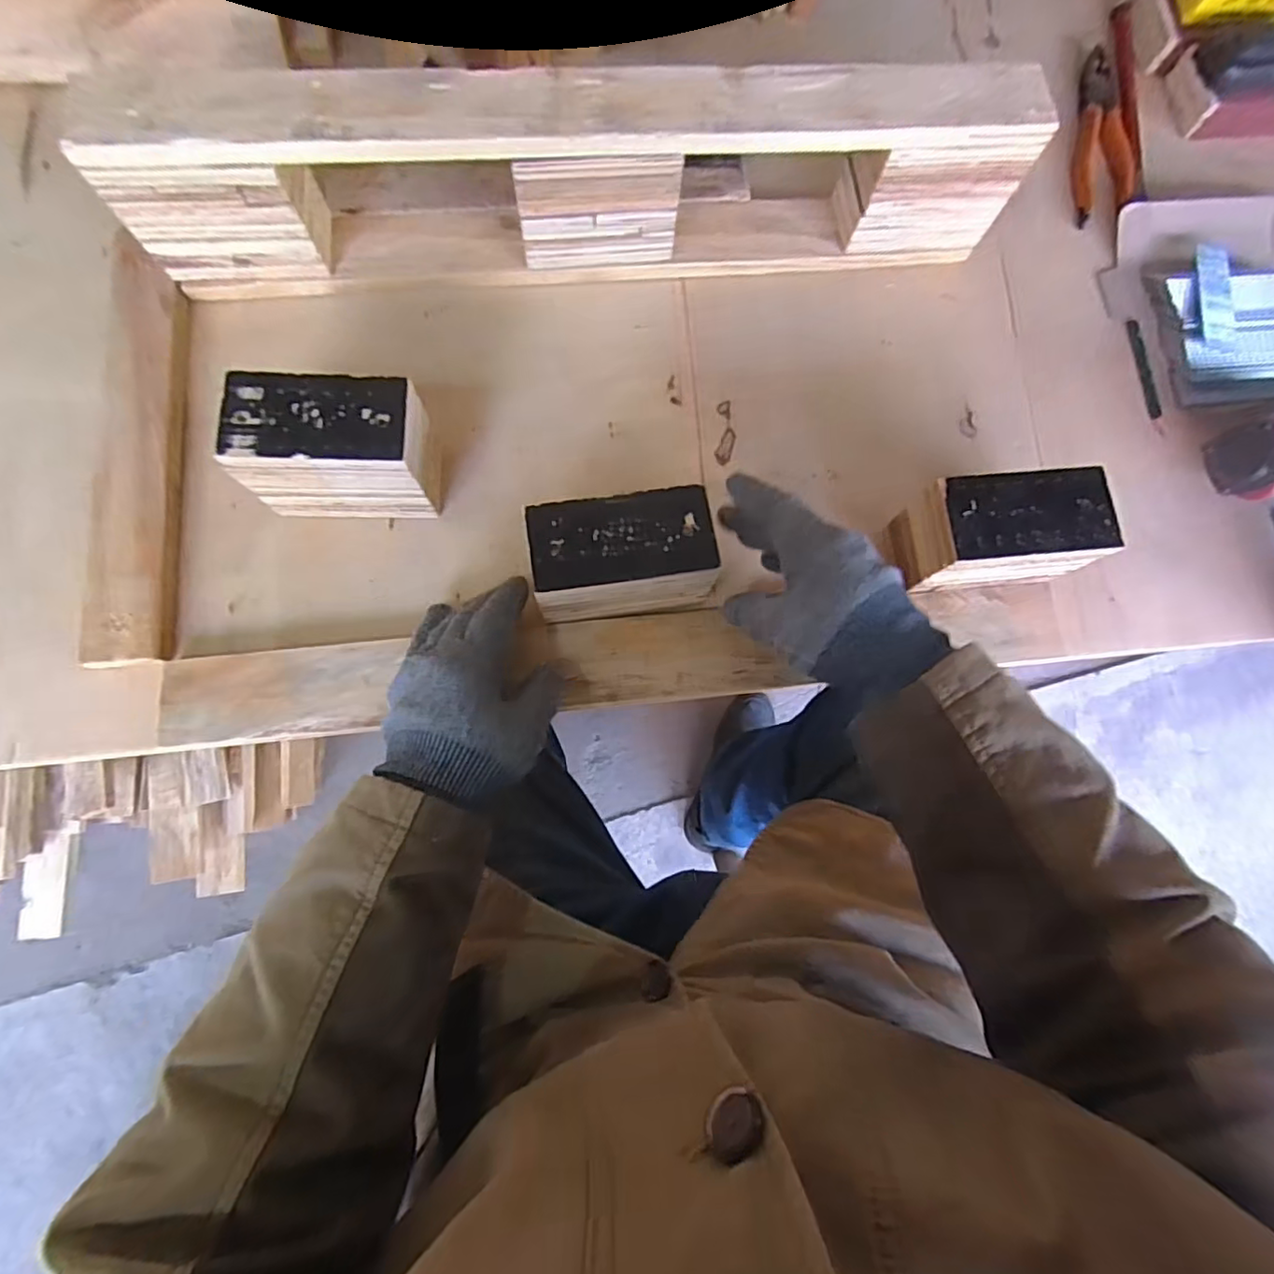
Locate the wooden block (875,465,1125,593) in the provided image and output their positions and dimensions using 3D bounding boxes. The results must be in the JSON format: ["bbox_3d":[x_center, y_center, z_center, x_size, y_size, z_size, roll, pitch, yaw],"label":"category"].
[{"bbox_3d":[0.265,-0.074,0.451,0.123,0.087,0.067,-5,81,-5],"label":"wooden block"}]

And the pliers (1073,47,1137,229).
[{"bbox_3d":[0.431,-0.465,0.564,0.047,0.012,0.184,6,81,-3],"label":"pliers"}]

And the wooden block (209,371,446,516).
[{"bbox_3d":[-0.203,-0.129,0.424,0.116,0.092,0.066,-1,81,-4],"label":"wooden block"}]

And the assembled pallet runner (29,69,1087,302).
[{"bbox_3d":[-0.035,-0.349,0.455,0.645,0.114,0.101,-5,81,-5],"label":"assembled pallet runner"}]

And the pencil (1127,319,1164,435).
[{"bbox_3d":[0.440,-0.225,0.527,0.010,0.005,0.106,-6,81,-5],"label":"pencil"}]

